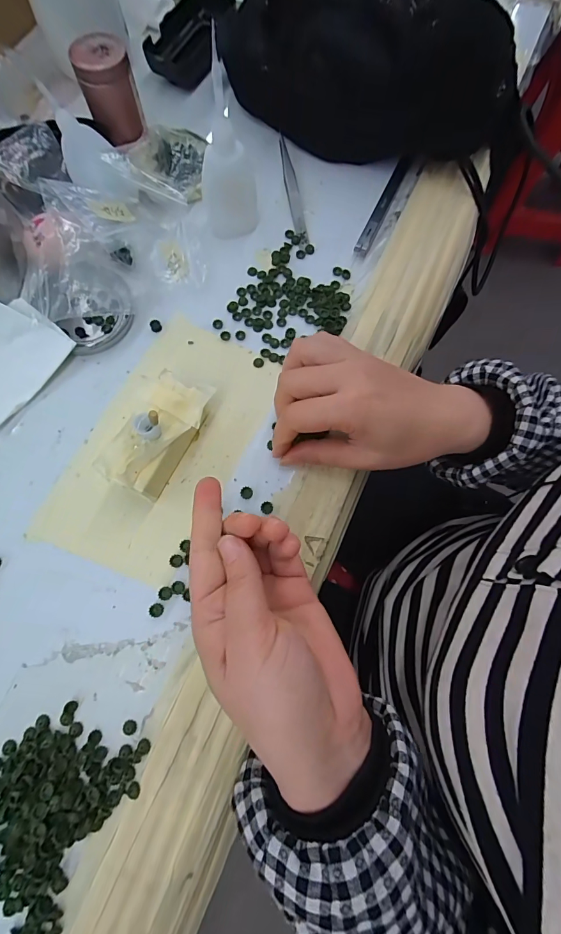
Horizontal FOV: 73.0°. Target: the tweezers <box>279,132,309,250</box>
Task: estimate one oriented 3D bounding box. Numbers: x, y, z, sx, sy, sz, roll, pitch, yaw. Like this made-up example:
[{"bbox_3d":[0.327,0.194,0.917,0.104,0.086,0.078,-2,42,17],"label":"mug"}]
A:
[{"bbox_3d":[0.010,-0.256,0.347,0.013,0.005,0.129,-8,76,-4],"label":"tweezers"}]

